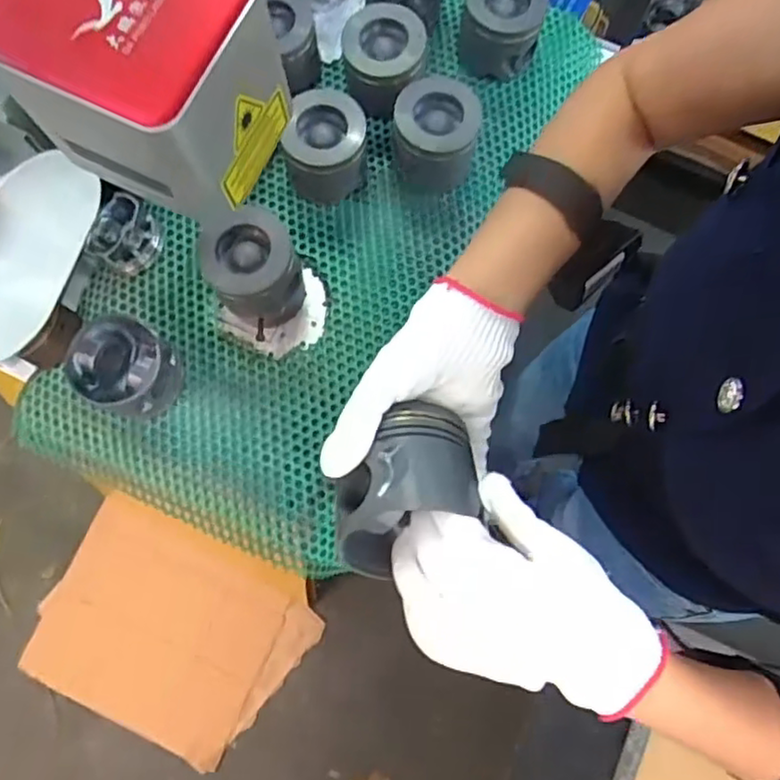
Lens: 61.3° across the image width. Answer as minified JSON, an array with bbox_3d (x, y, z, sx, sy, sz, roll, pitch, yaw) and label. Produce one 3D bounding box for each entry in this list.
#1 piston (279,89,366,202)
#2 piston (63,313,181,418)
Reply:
[{"bbox_3d":[-0.067,-0.257,0.698,0.078,0.075,0.089,1,77,2],"label":"piston"},{"bbox_3d":[-0.260,-0.020,0.652,0.091,0.076,0.090,0,77,1],"label":"piston"}]

